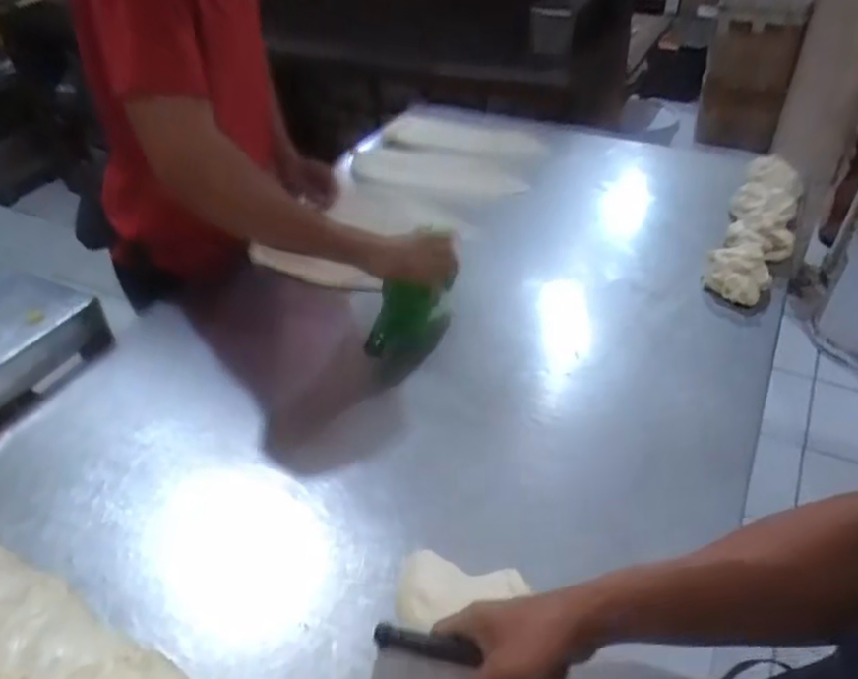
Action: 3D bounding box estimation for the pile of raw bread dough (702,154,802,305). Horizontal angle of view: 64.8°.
[{"bbox_3d":[0.567,-0.204,1.150,0.112,0.060,0.454,18,44,24],"label":"pile of raw bread dough"}]

